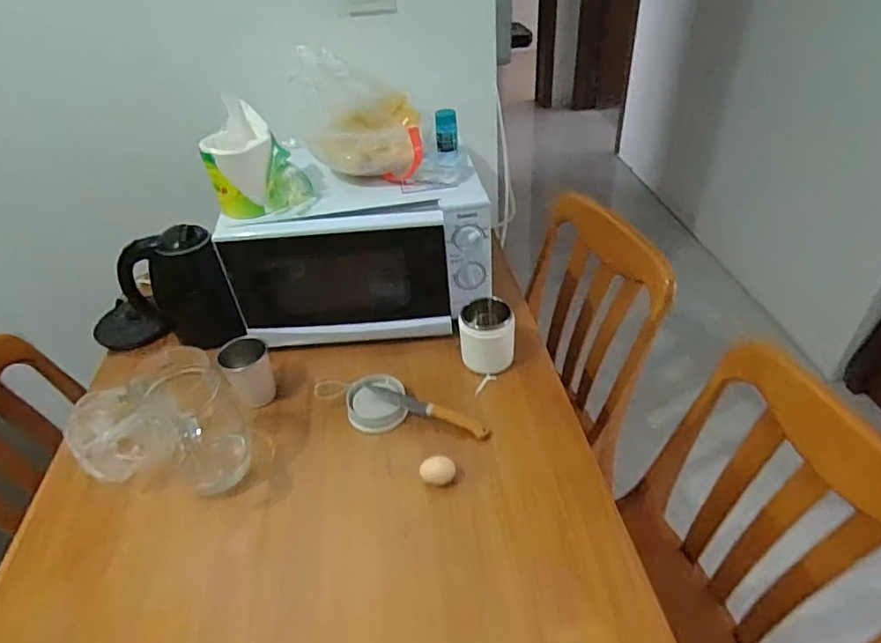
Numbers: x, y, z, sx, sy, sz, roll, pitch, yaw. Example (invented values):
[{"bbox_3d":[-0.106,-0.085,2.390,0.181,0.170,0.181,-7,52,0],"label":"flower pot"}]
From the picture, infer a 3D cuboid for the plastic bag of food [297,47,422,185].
[{"bbox_3d":[-0.130,-0.342,0.914,0.181,0.175,0.153,-6,39,0],"label":"plastic bag of food"}]

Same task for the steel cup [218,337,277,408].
[{"bbox_3d":[-0.311,0.086,0.898,0.076,0.106,0.063,-23,44,-18],"label":"steel cup"}]

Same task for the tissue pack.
[{"bbox_3d":[-0.305,-0.262,0.888,0.150,0.136,0.127,-19,41,-15],"label":"tissue pack"}]

